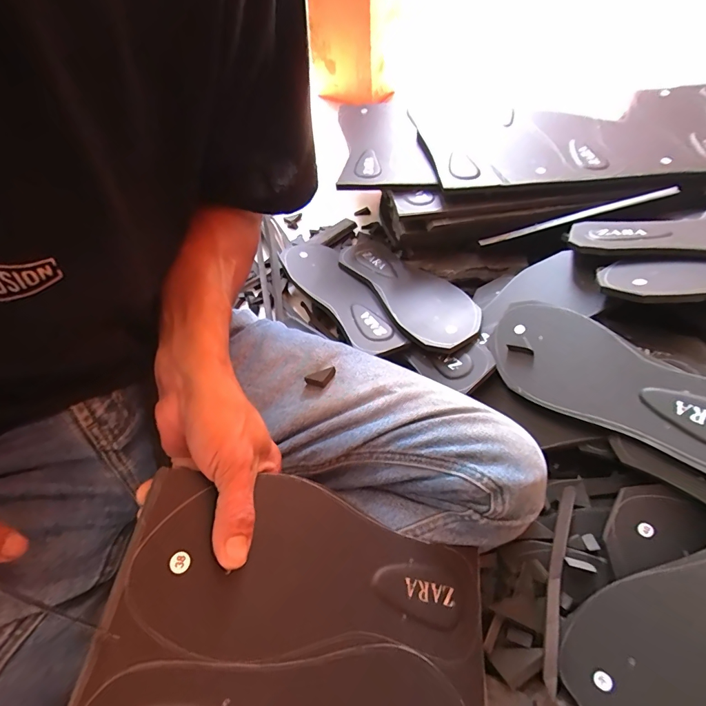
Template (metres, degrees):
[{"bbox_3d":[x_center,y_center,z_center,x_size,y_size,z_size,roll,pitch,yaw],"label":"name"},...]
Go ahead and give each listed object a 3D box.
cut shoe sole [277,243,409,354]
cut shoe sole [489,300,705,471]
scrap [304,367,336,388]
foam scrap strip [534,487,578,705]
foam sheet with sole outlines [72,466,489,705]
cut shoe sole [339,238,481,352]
[{"bbox_3d":[-0.022,-0.083,0.543,0.083,0.022,0.245,-26,58,-15],"label":"cut shoe sole"},{"bbox_3d":[0.236,0.026,0.371,0.097,0.013,0.245,-53,46,2],"label":"cut shoe sole"},{"bbox_3d":[-0.029,0.023,0.362,0.029,0.006,0.014,-18,57,-10],"label":"scrap"},{"bbox_3d":[0.169,0.200,0.324,0.015,0.020,0.183,17,58,14],"label":"foam scrap strip"},{"bbox_3d":[-0.015,0.181,0.237,0.252,0.007,0.171,26,54,-20],"label":"foam sheet with sole outlines"},{"bbox_3d":[0.067,-0.095,0.540,0.096,0.013,0.274,-25,48,-16],"label":"cut shoe sole"}]

